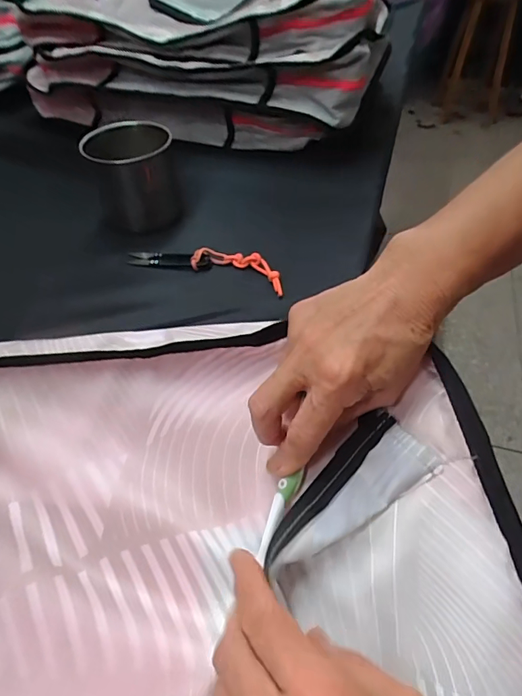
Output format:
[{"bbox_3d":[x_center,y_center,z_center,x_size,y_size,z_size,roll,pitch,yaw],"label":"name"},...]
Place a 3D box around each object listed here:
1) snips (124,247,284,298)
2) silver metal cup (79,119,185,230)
[{"bbox_3d":[-0.058,-0.092,0.495,0.181,0.021,0.036,14,51,15],"label":"snips"},{"bbox_3d":[-0.153,-0.210,0.551,0.098,0.098,0.095,-1,49,2],"label":"silver metal cup"}]

